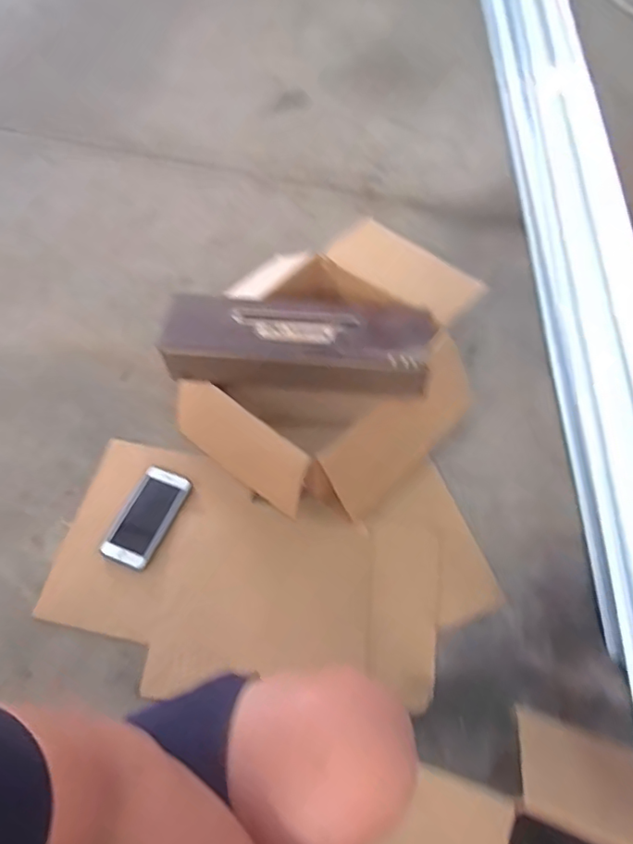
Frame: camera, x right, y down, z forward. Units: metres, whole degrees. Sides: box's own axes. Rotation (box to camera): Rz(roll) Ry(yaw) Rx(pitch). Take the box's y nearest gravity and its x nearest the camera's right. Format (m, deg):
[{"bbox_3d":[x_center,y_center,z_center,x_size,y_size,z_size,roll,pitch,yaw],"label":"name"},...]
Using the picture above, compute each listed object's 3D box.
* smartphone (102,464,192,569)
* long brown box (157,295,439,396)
[{"bbox_3d":[-0.259,0.143,0.859,0.078,0.012,0.156,23,67,10],"label":"smartphone"},{"bbox_3d":[-0.032,-0.118,0.805,0.386,0.091,0.117,6,60,6],"label":"long brown box"}]

